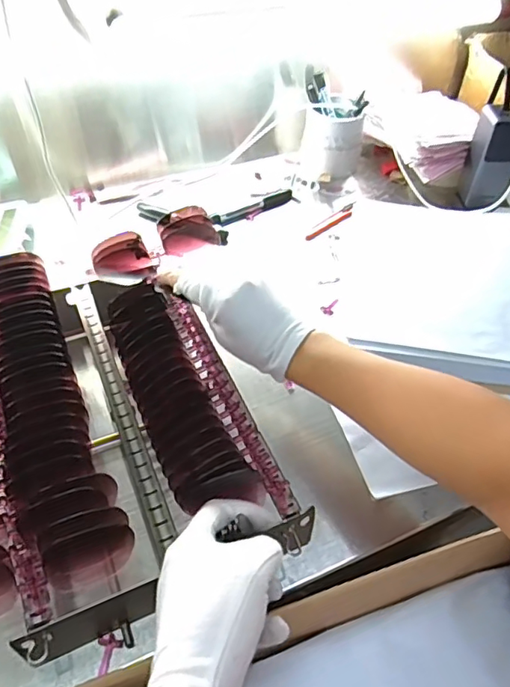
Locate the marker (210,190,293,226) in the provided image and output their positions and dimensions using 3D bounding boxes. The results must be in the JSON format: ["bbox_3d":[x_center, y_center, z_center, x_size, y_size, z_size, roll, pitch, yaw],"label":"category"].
[{"bbox_3d":[-0.001,-0.188,0.749,0.140,0.013,0.021,-30,55,-28],"label":"marker"}]

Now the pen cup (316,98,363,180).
[{"bbox_3d":[0.124,-0.306,0.816,0.070,0.088,0.080,9,46,5],"label":"pen cup"}]

